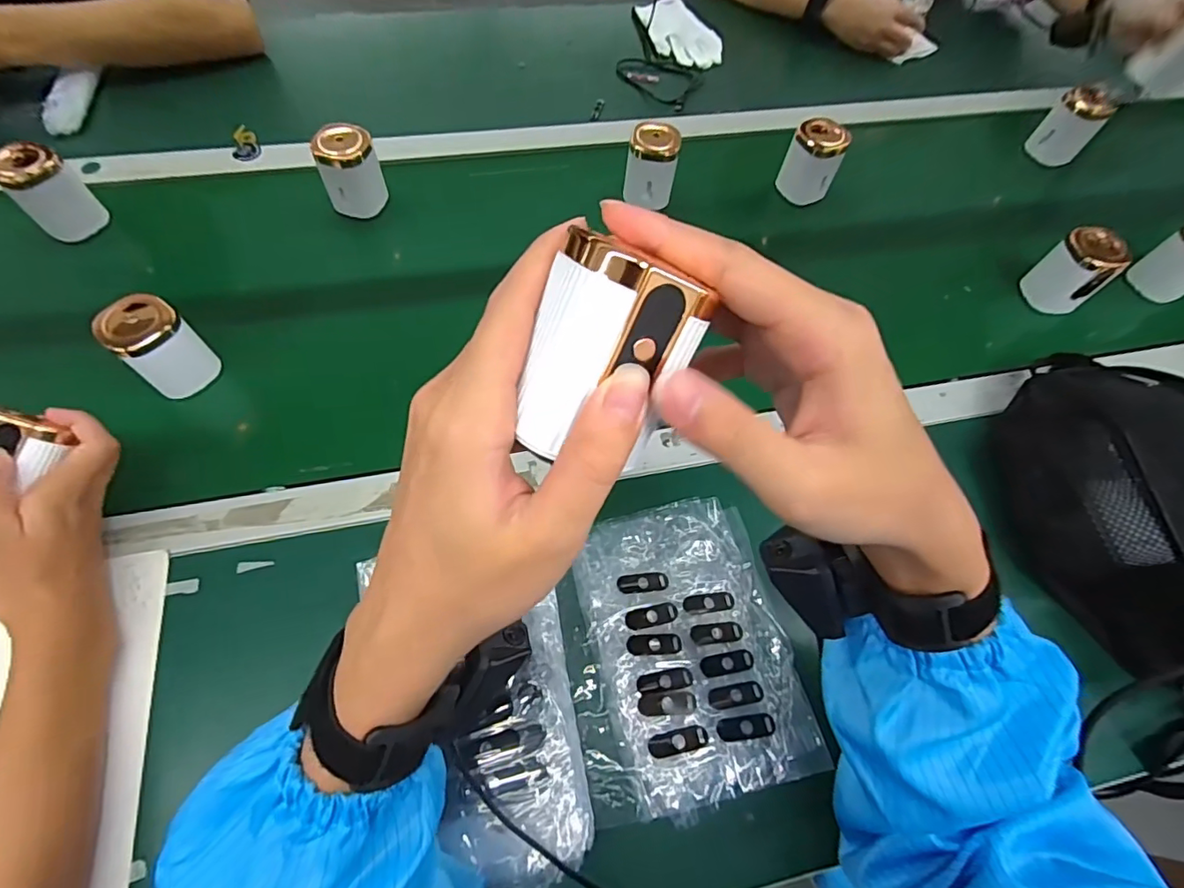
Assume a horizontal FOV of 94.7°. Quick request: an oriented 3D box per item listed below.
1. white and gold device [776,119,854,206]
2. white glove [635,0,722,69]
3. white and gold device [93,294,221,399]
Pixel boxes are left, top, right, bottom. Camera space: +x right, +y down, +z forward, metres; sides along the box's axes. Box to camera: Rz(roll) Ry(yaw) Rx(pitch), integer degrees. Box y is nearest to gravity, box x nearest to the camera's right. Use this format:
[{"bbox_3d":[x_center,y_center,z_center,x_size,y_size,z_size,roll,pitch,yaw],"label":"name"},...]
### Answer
[{"bbox_3d":[0.259,-0.332,0.641,0.061,0.075,0.049,23,64,8],"label":"white and gold device"},{"bbox_3d":[0.130,-0.613,0.808,0.094,0.017,0.151,-16,66,-11],"label":"white glove"},{"bbox_3d":[-0.371,-0.086,0.466,0.048,0.087,0.053,38,67,15],"label":"white and gold device"}]

